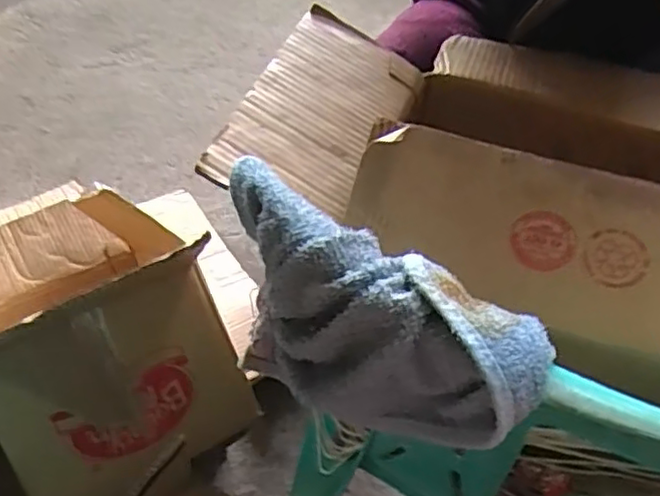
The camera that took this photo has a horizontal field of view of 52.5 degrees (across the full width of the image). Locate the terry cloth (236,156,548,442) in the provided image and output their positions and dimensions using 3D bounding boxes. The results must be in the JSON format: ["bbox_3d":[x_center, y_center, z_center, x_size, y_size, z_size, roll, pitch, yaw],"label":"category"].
[{"bbox_3d":[0.007,0.034,0.335,0.190,0.096,0.063,32,54,20],"label":"terry cloth"}]

